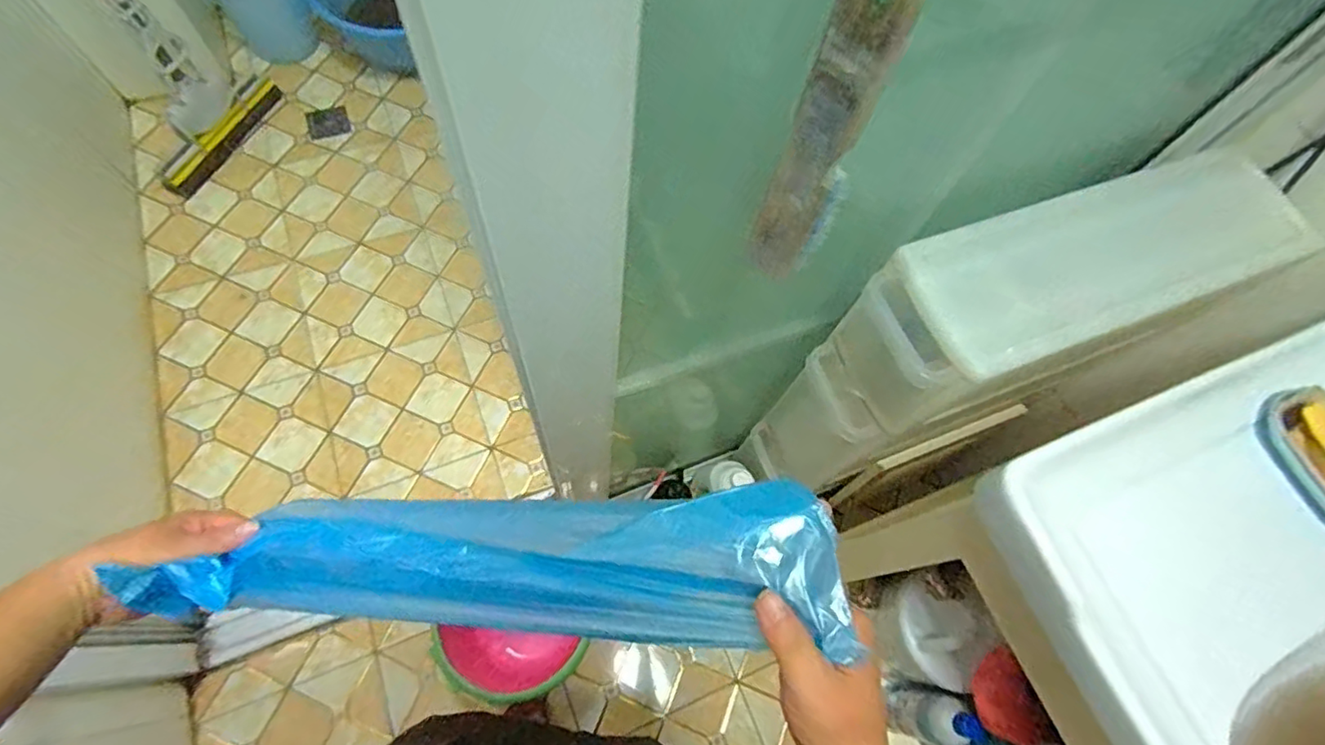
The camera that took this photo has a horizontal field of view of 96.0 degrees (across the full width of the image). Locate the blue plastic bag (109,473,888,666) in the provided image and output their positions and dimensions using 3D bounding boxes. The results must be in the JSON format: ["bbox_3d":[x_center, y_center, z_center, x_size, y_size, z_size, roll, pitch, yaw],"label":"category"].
[{"bbox_3d":[-0.119,0.115,0.360,0.448,0.036,0.076,-5,64,17],"label":"blue plastic bag"}]

